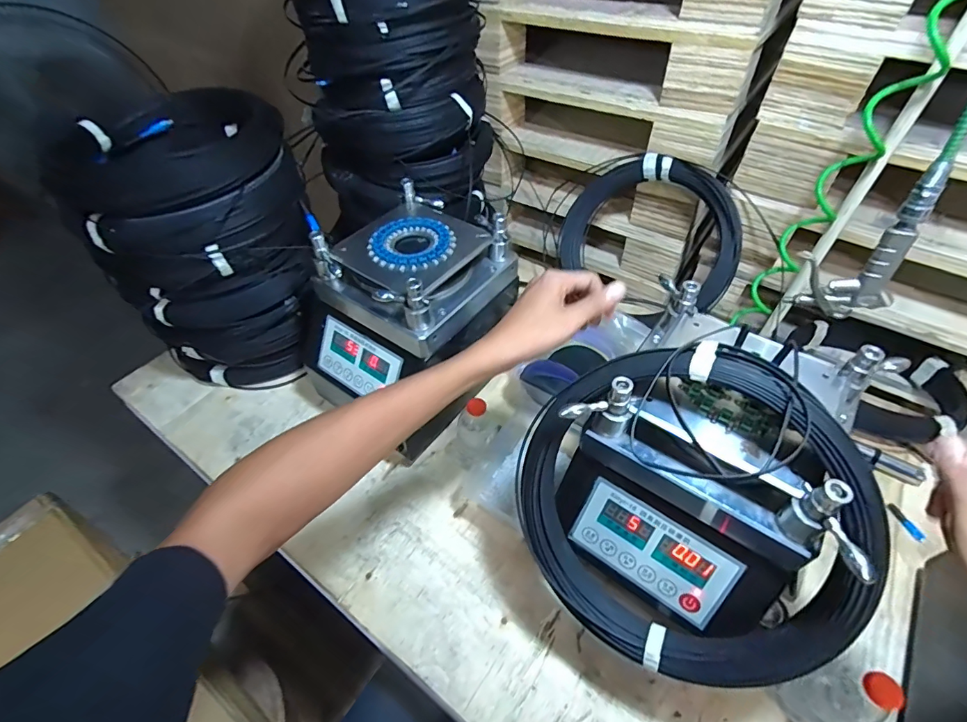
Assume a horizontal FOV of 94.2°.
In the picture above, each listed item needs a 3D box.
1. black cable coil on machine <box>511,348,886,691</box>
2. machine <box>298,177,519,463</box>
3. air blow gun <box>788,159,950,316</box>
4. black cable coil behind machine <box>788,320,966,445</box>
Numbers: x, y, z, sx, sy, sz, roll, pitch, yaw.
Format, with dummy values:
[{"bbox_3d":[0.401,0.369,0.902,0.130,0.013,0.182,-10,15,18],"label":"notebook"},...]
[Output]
[{"bbox_3d":[0.180,0.137,0.422,0.306,0.300,0.061,53,25,18],"label":"black cable coil on machine"},{"bbox_3d":[-0.106,-0.059,0.702,0.210,0.278,0.280,30,57,25],"label":"machine"},{"bbox_3d":[0.403,-0.118,0.469,0.089,0.164,0.032,9,51,11],"label":"air blow gun"},{"bbox_3d":[0.660,0.026,0.770,0.225,0.071,0.259,-27,53,-19],"label":"black cable coil behind machine"}]

